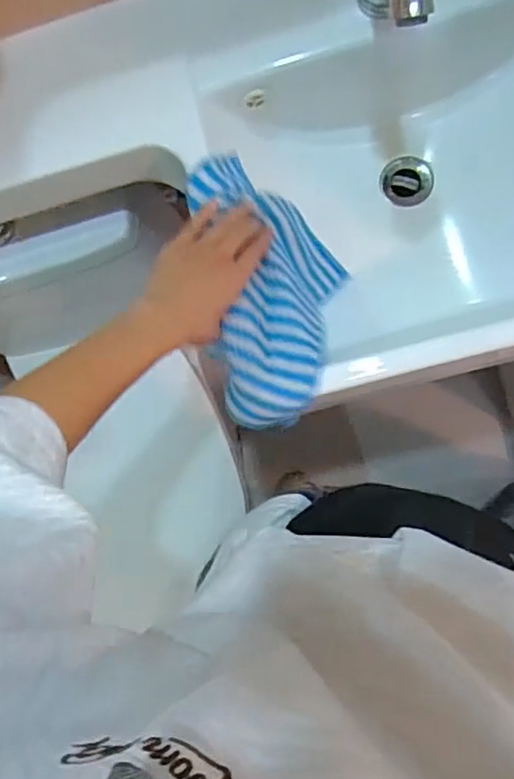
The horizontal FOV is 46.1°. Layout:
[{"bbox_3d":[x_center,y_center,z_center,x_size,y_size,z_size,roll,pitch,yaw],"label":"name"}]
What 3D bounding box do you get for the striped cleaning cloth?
[{"bbox_3d":[0.015,-0.091,0.594,0.135,0.124,0.253,-3,71,5],"label":"striped cleaning cloth"}]

